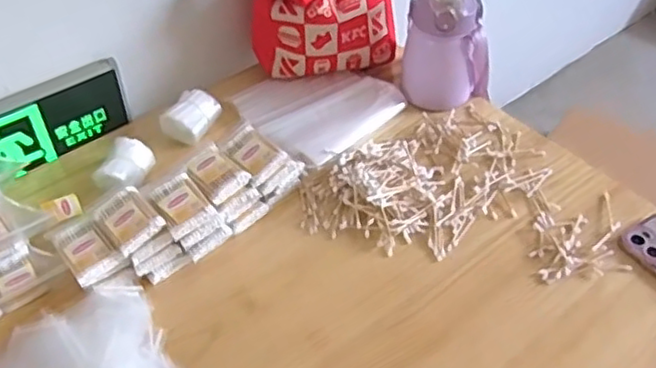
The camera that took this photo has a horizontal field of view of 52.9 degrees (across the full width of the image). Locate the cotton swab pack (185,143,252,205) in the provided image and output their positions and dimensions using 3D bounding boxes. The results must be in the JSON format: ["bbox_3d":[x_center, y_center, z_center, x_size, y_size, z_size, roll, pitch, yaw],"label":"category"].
[{"bbox_3d":[-0.136,-0.013,0.803,0.056,0.018,0.070,-32,52,-27],"label":"cotton swab pack"}]

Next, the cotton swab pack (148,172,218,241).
[{"bbox_3d":[-0.172,0.023,0.773,0.056,0.021,0.073,-29,51,-25],"label":"cotton swab pack"}]

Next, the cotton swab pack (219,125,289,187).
[{"bbox_3d":[-0.097,-0.039,0.828,0.079,0.025,0.057,33,54,30],"label":"cotton swab pack"}]

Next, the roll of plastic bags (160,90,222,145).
[{"bbox_3d":[-0.195,-0.095,0.940,0.063,0.042,0.077,15,49,14],"label":"roll of plastic bags"}]

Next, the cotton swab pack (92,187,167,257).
[{"bbox_3d":[-0.230,0.038,0.755,0.056,0.023,0.078,-34,53,-28],"label":"cotton swab pack"}]

